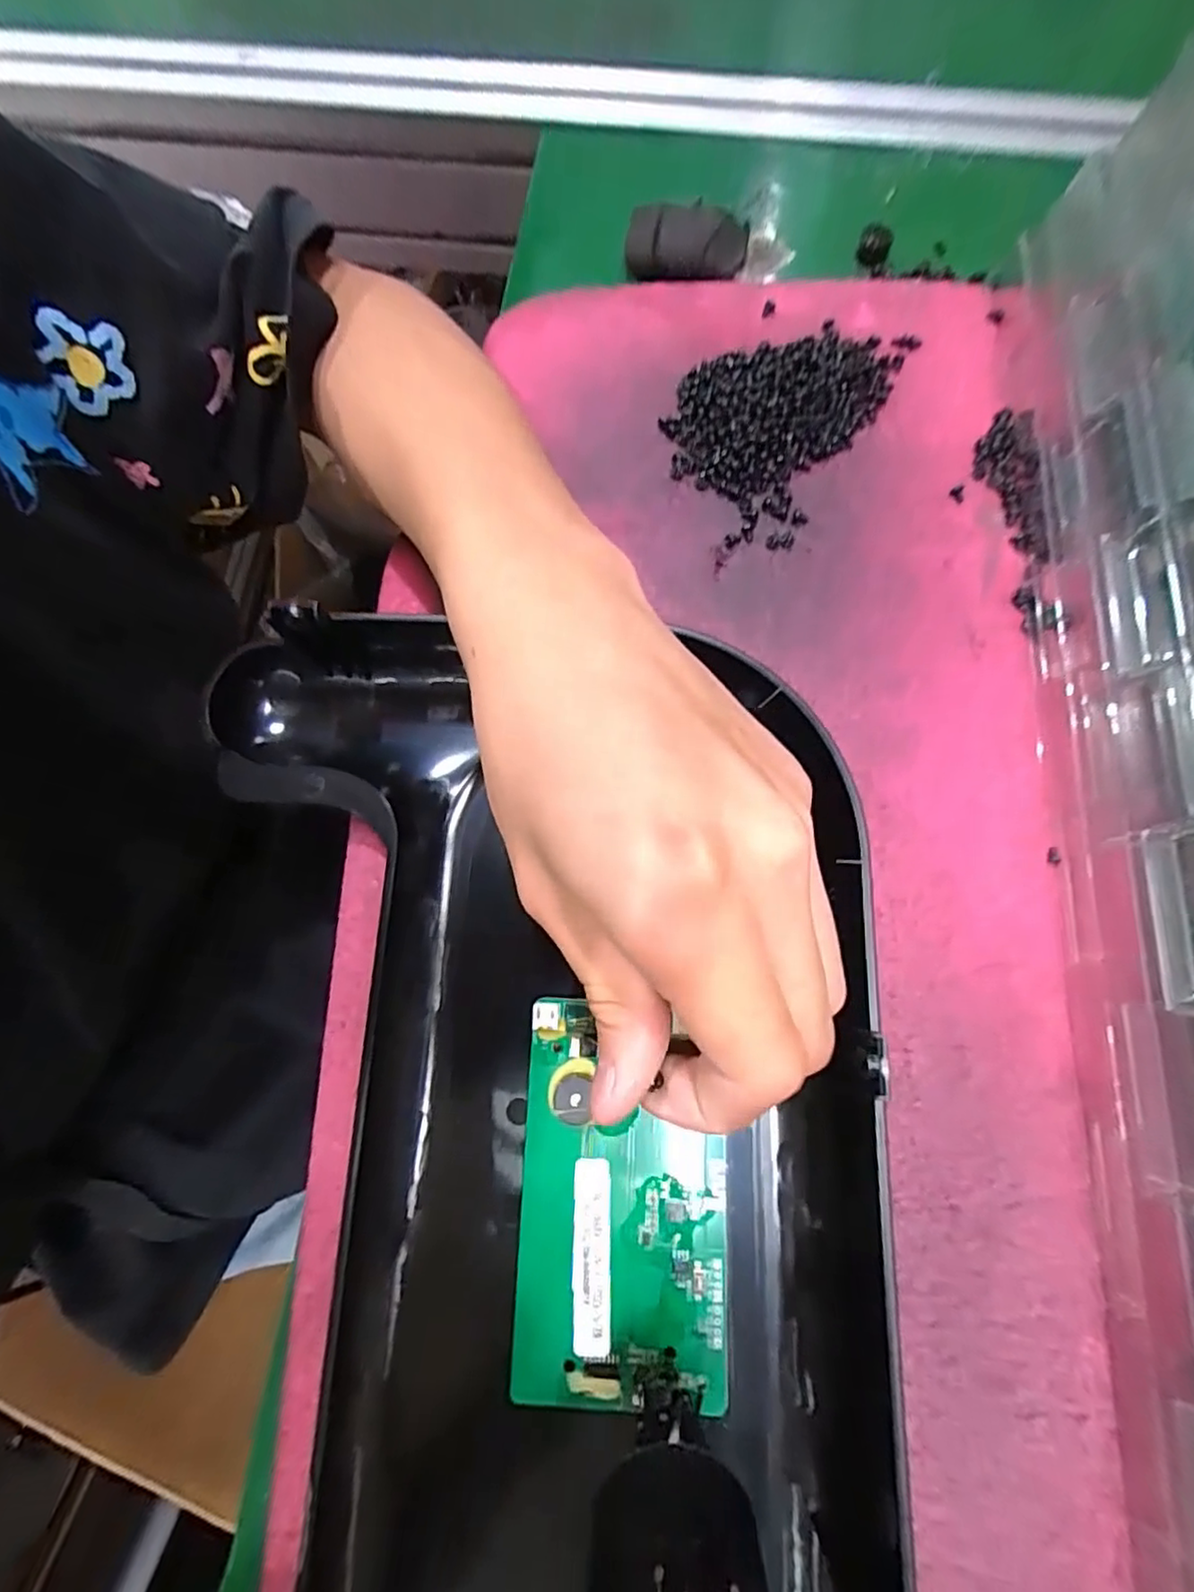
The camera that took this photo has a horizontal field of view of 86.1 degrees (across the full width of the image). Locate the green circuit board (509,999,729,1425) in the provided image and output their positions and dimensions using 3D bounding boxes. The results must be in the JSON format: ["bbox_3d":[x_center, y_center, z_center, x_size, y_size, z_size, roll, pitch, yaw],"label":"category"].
[{"bbox_3d":[0.008,0.118,0.188,0.060,0.008,0.104,3,76,1],"label":"green circuit board"}]

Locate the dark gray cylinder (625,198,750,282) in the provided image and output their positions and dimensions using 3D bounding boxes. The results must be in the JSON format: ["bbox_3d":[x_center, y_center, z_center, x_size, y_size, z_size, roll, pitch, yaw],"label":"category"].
[{"bbox_3d":[0.039,-0.245,0.284,0.058,0.026,0.031,22,77,21],"label":"dark gray cylinder"}]

